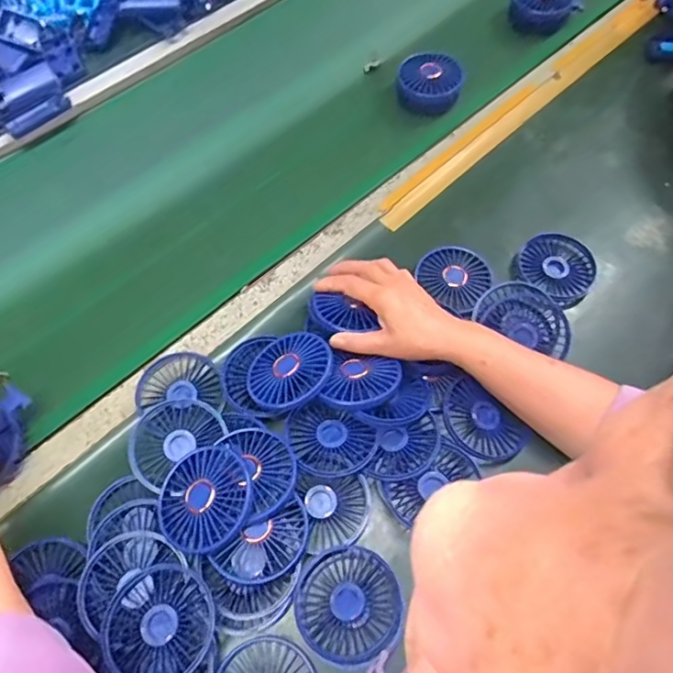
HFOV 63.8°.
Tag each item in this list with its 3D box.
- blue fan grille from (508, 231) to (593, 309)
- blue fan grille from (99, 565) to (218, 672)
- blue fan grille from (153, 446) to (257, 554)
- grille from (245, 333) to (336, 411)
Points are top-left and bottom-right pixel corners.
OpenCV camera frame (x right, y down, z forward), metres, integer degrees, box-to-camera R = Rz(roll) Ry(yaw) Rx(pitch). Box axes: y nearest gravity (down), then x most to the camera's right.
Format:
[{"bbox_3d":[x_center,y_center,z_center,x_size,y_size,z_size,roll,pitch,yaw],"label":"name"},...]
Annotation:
[{"bbox_3d":[0.263,-0.084,0.647,0.089,0.023,0.086,-1,62,2],"label":"blue fan grille"},{"bbox_3d":[-0.147,0.235,0.444,0.089,0.012,0.085,-1,62,2],"label":"blue fan grille"},{"bbox_3d":[-0.117,0.143,0.469,0.095,0.019,0.085,-38,57,1],"label":"blue fan grille"},{"bbox_3d":[-0.047,0.032,0.537,0.085,0.013,0.085,-43,54,-6],"label":"grille"}]

